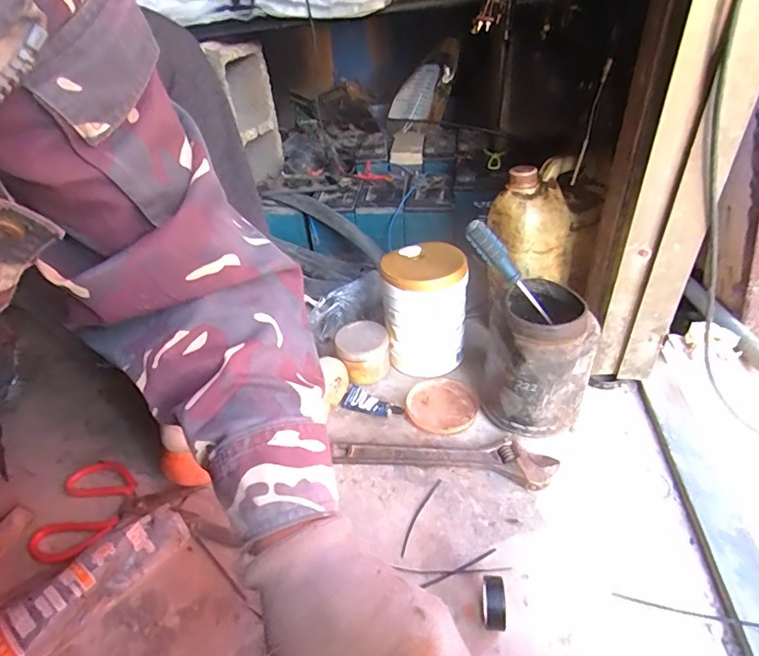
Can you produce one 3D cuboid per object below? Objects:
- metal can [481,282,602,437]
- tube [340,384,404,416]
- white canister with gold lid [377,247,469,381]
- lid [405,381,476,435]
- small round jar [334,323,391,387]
[{"bbox_3d":[0.209,0.043,0.651,0.129,0.171,0.137,7,38,14],"label":"metal can"},{"bbox_3d":[-0.010,0.113,0.718,0.090,0.015,0.038,14,40,22],"label":"tube"},{"bbox_3d":[0.069,-0.028,0.758,0.122,0.170,0.116,2,37,7],"label":"white canister with gold lid"},{"bbox_3d":[0.089,0.112,0.708,0.101,0.008,0.099,-2,37,2],"label":"lid"},{"bbox_3d":[-0.024,0.040,0.769,0.084,0.067,0.079,-2,37,2],"label":"small round jar"}]

